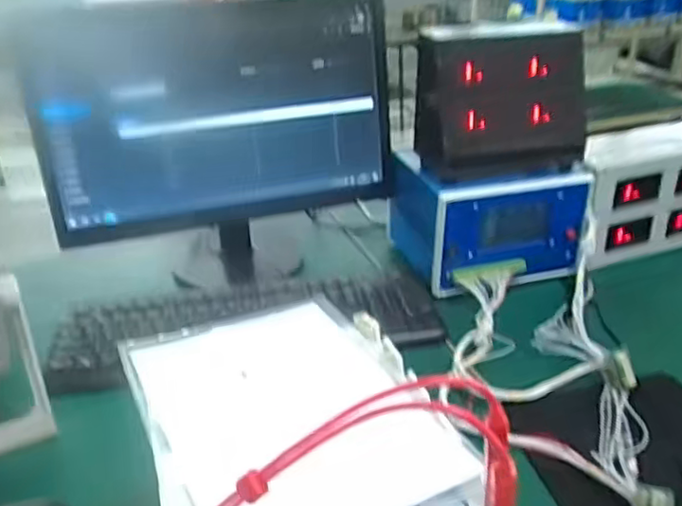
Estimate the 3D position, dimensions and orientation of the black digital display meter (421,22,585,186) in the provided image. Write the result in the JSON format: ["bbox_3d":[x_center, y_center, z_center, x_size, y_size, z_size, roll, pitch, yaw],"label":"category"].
[{"bbox_3d":[0.194,-0.185,0.784,0.180,0.175,0.096,-9,30,-16],"label":"black digital display meter"}]

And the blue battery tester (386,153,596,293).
[{"bbox_3d":[0.189,-0.059,0.857,0.203,0.133,0.176,-9,30,-16],"label":"blue battery tester"}]

